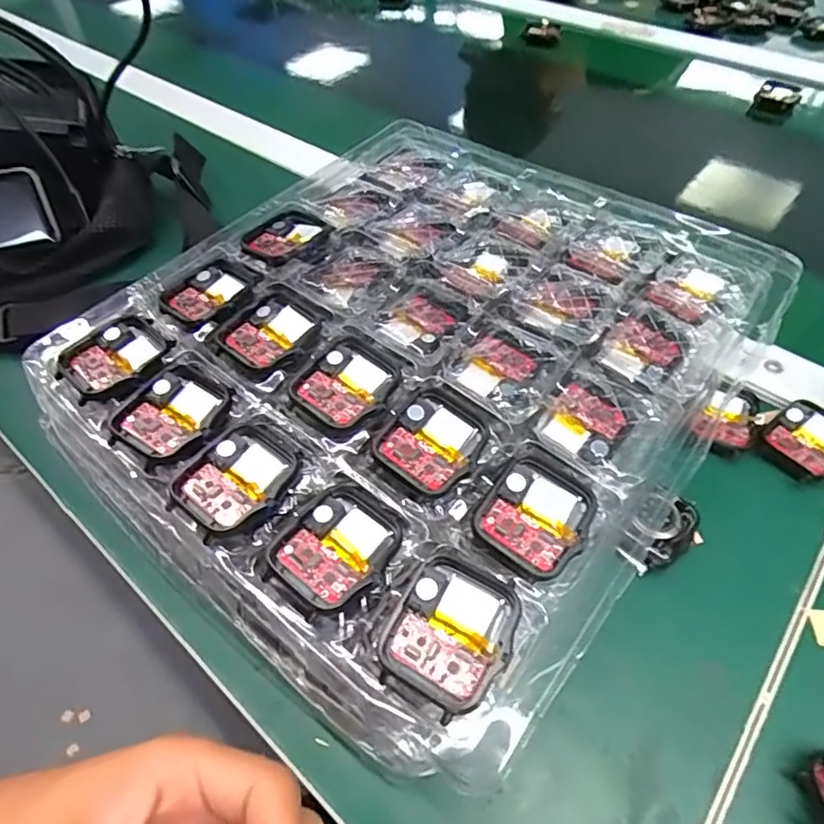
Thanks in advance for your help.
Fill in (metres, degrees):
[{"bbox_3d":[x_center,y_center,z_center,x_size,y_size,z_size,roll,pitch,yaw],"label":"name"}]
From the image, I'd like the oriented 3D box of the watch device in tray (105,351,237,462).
[{"bbox_3d":[-0.103,-0.003,0.231,0.041,0.006,0.048,34,62,23],"label":"watch device in tray"}]

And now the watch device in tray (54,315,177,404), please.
[{"bbox_3d":[-0.140,-0.026,0.253,0.046,0.007,0.038,-36,61,-21],"label":"watch device in tray"}]

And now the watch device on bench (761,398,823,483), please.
[{"bbox_3d":[0.212,0.015,0.286,0.043,0.008,0.037,-29,58,-18],"label":"watch device on bench"}]

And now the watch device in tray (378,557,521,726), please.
[{"bbox_3d":[0.013,0.073,0.178,0.038,0.009,0.045,27,60,20],"label":"watch device in tray"}]

